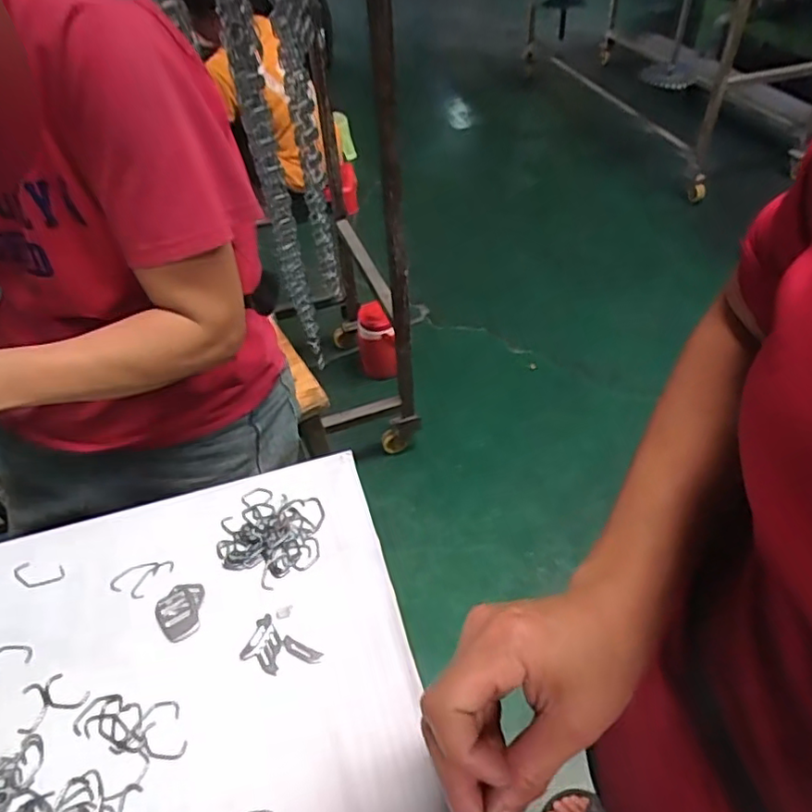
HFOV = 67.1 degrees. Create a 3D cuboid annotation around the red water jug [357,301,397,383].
[{"bbox_3d":[-0.078,-0.173,1.673,0.102,0.207,0.087,-3,46,0],"label":"red water jug"}]

